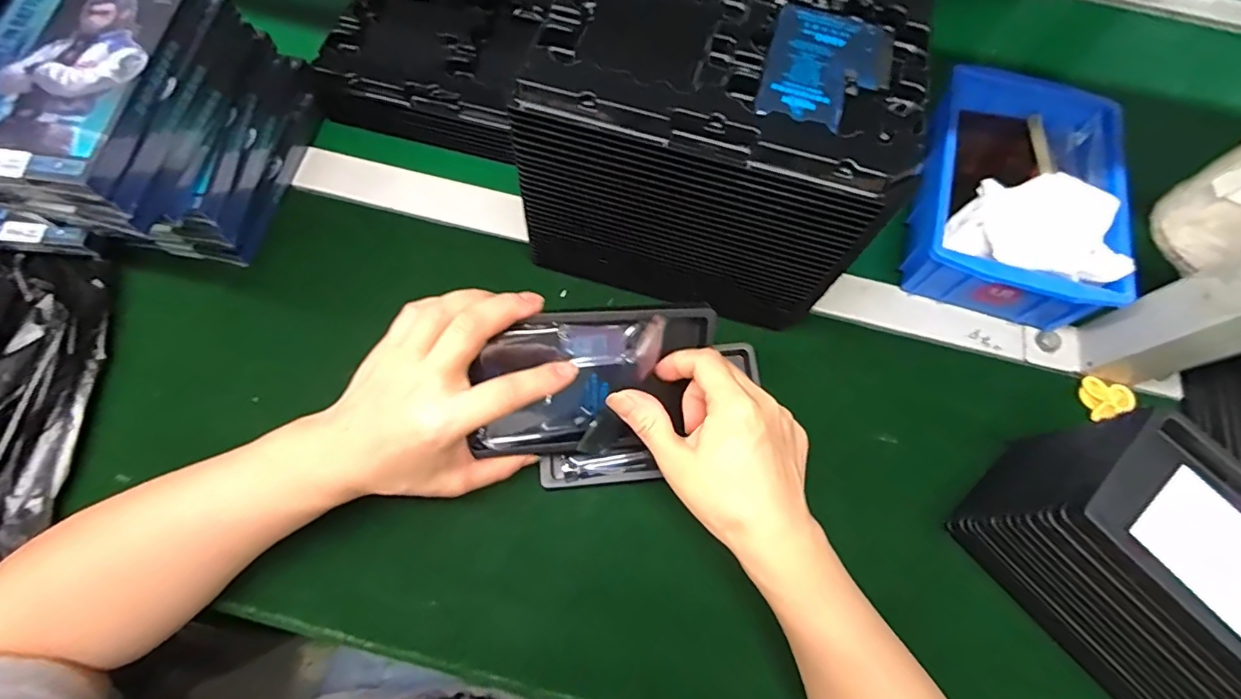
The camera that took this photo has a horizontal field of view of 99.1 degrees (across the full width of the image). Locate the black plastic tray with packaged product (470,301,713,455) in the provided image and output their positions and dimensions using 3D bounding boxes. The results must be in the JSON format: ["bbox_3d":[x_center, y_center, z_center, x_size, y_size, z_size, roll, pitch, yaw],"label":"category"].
[{"bbox_3d":[-0.014,0.017,0.334,0.148,0.025,0.086,-7,110,-15],"label":"black plastic tray with packaged product"}]

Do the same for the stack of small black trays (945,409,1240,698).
[{"bbox_3d":[0.312,0.130,0.306,0.118,0.101,0.166,-42,77,-16],"label":"stack of small black trays"}]

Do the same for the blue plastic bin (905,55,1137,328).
[{"bbox_3d":[0.320,-0.130,0.426,0.136,0.069,0.219,22,70,5],"label":"blue plastic bin"}]

